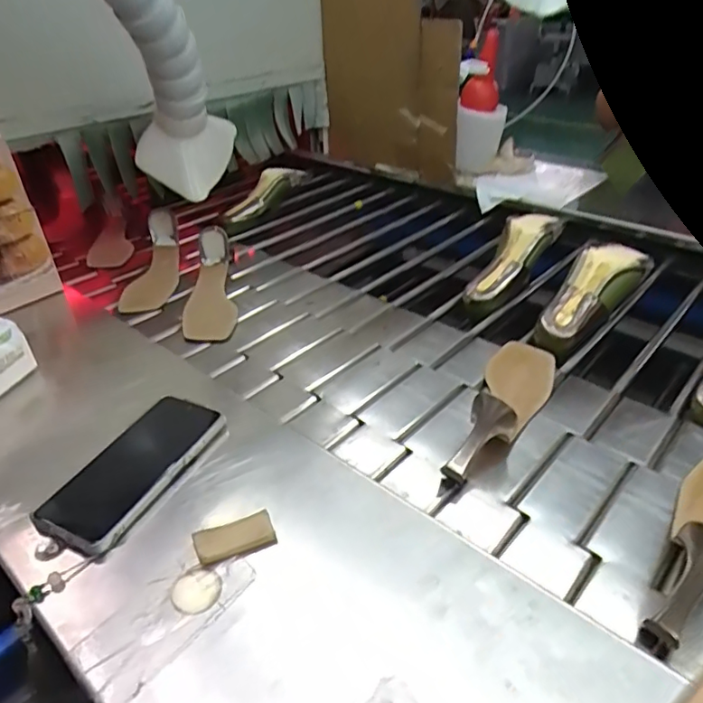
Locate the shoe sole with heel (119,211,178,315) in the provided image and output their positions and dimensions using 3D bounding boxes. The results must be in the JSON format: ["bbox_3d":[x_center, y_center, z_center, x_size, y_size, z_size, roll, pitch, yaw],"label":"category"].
[{"bbox_3d":[-0.326,-0.151,0.918,0.079,0.035,0.259,-5,48,-5],"label":"shoe sole with heel"}]

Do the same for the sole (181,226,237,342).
[{"bbox_3d":[-0.218,-0.106,0.833,0.075,0.070,0.248,-8,34,-10],"label":"sole"}]

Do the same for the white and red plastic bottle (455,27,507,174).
[{"bbox_3d":[0.264,-0.485,1.117,0.087,0.265,0.099,11,32,13],"label":"white and red plastic bottle"}]

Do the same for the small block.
[{"bbox_3d":[-0.090,0.145,0.429,0.058,0.010,0.030,-17,36,-21],"label":"small block"}]

